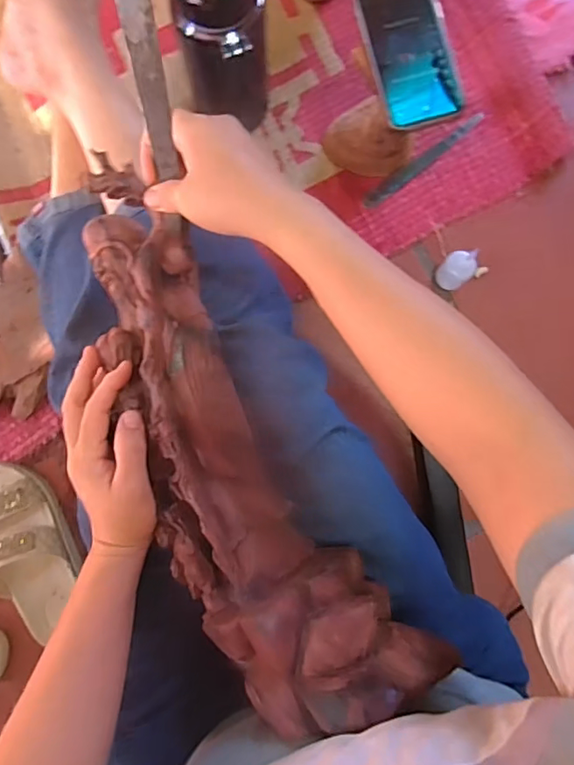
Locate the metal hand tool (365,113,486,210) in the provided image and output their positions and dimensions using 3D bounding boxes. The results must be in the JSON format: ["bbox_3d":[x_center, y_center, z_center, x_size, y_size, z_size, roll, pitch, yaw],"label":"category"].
[{"bbox_3d":[0.179,-0.292,0.685,0.193,0.011,0.019,-37,87,-4],"label":"metal hand tool"}]

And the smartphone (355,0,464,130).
[{"bbox_3d":[0.119,-0.320,0.502,0.076,0.012,0.145,-13,83,-3],"label":"smartphone"}]

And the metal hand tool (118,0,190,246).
[{"bbox_3d":[-0.086,-0.171,0.346,0.021,0.176,0.011,-2,46,-1],"label":"metal hand tool"}]

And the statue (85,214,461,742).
[{"bbox_3d":[-0.050,0.052,0.392,0.140,0.075,0.393,-27,79,-3],"label":"statue"}]

